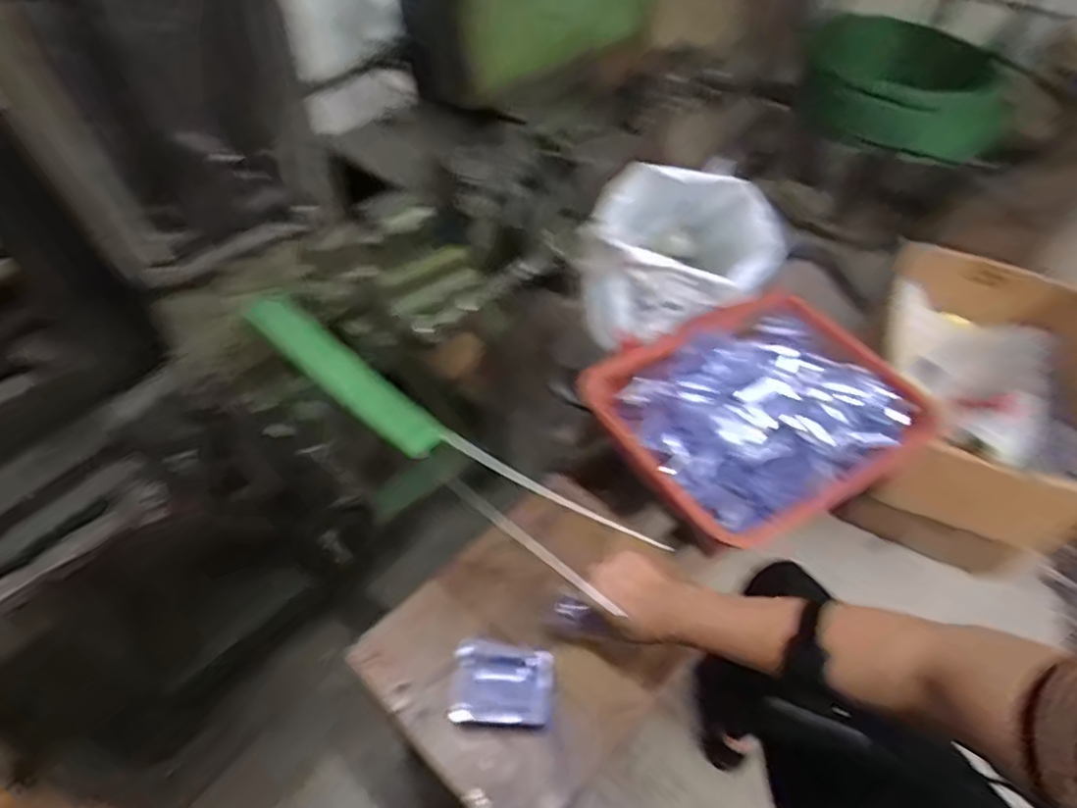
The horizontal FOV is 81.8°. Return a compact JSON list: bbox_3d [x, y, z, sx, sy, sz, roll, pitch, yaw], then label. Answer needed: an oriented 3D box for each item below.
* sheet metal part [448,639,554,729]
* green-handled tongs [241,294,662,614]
[{"bbox_3d":[-0.033,0.265,0.589,0.091,0.019,0.071,3,50,-1],"label":"sheet metal part"},{"bbox_3d":[-0.106,0.022,0.544,0.399,0.043,0.065,33,55,15],"label":"green-handled tongs"}]

